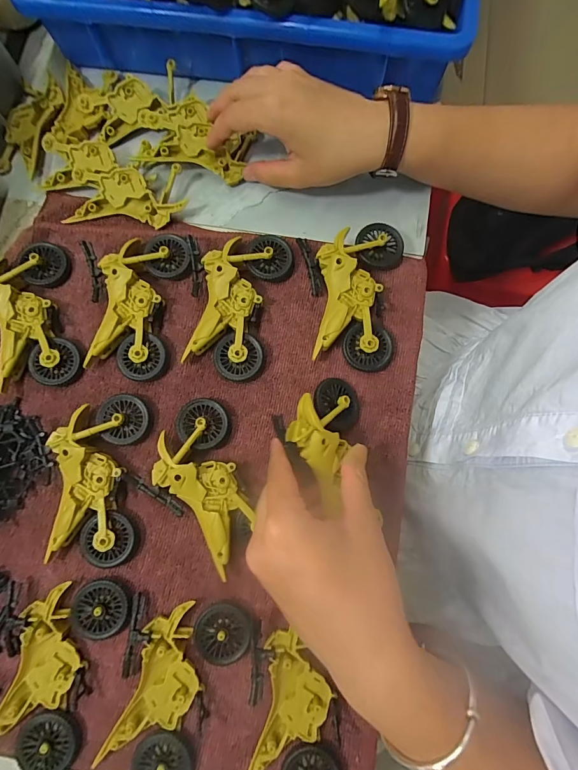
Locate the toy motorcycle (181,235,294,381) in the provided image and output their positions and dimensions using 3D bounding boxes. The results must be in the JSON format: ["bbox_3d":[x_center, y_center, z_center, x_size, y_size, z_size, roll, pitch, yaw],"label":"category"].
[{"bbox_3d":[-0.042,-0.064,0.286,0.074,0.021,0.113,6,80,1],"label":"toy motorcycle"}]

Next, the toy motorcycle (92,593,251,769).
[{"bbox_3d":[-0.076,0.197,0.241,0.074,0.012,0.111,16,80,3],"label":"toy motorcycle"}]

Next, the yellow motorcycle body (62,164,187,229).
[{"bbox_3d":[-0.134,-0.155,0.305,0.093,0.013,0.043,-3,80,0],"label":"yellow motorcycle body"}]

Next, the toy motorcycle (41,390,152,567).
[{"bbox_3d":[-0.136,0.065,0.262,0.057,0.018,0.113,2,80,1],"label":"toy motorcycle"}]

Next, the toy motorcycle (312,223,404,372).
[{"bbox_3d":[0.052,-0.072,0.286,0.062,0.021,0.116,9,80,2],"label":"toy motorcycle"}]

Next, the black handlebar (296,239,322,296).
[{"bbox_3d":[0.017,-0.095,0.294,0.009,0.012,0.048,-15,80,-2],"label":"black handlebar"}]

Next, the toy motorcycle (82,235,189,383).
[{"bbox_3d":[-0.117,-0.064,0.287,0.058,0.020,0.113,11,80,2],"label":"toy motorcycle"}]

